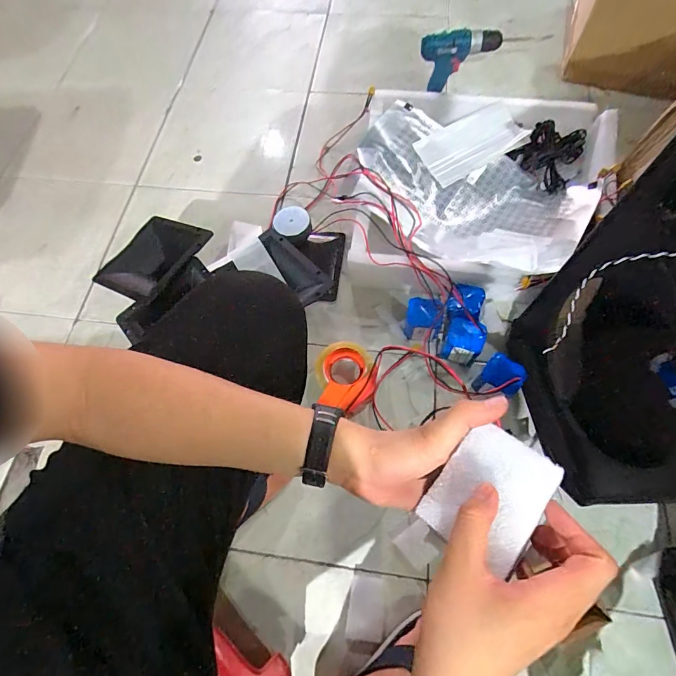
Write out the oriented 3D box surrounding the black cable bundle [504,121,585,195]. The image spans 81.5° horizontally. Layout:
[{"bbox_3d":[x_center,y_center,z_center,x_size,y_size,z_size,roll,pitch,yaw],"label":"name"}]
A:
[{"bbox_3d":[0.522,-0.447,0.953,0.148,0.034,0.207,41,74,18],"label":"black cable bundle"}]

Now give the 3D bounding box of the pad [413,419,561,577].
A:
[{"bbox_3d":[0.108,0.109,0.281,0.068,0.006,0.087,27,70,36],"label":"pad"}]

